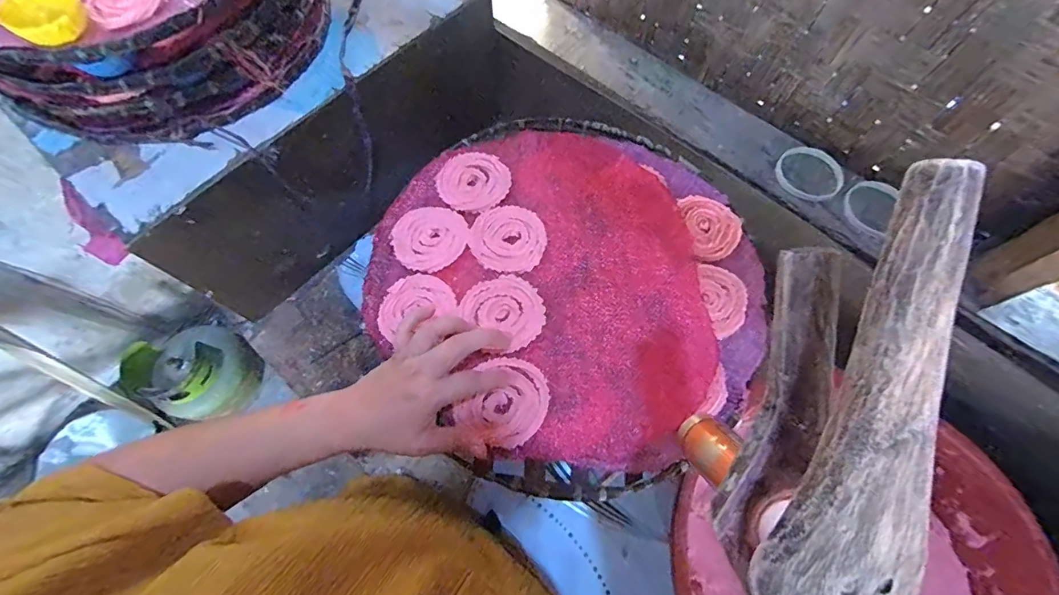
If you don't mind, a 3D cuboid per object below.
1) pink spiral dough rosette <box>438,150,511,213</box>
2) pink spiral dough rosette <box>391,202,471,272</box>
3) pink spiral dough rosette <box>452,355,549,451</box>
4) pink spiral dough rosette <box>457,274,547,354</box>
[{"bbox_3d":[-0.062,-0.131,0.505,0.076,0.004,0.083,0,68,0],"label":"pink spiral dough rosette"},{"bbox_3d":[-0.106,-0.065,0.474,0.076,0.008,0.081,0,68,0],"label":"pink spiral dough rosette"},{"bbox_3d":[-0.020,0.092,0.405,0.071,0.007,0.075,26,71,11],"label":"pink spiral dough rosette"},{"bbox_3d":[-0.024,0.013,0.435,0.072,0.004,0.076,0,68,0],"label":"pink spiral dough rosette"}]

